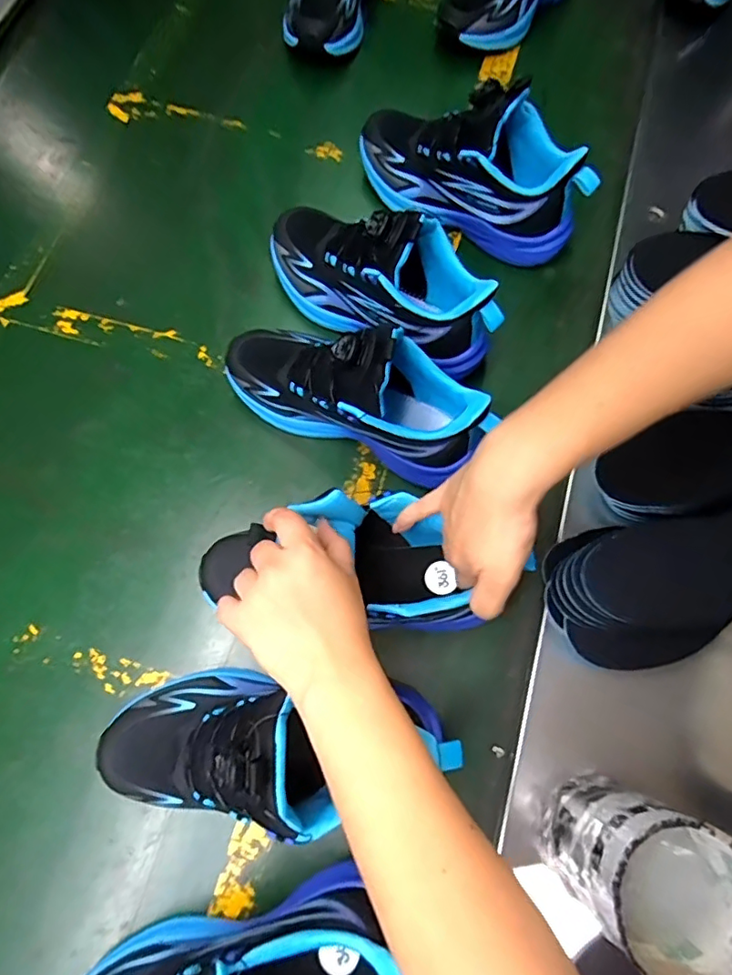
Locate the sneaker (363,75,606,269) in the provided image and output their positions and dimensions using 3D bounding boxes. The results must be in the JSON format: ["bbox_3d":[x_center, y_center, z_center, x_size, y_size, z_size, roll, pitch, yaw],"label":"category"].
[{"bbox_3d":[0.104,-0.325,0.547,0.240,0.134,0.080,28,74,9],"label":"sneaker"}]

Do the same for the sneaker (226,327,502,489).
[{"bbox_3d":[-0.011,-0.084,0.460,0.236,0.133,0.086,30,74,9],"label":"sneaker"}]

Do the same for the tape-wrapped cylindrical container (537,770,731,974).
[{"bbox_3d":[0.169,0.236,0.340,0.084,0.113,0.079,0,76,-2],"label":"tape-wrapped cylindrical container"}]

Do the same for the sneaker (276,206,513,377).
[{"bbox_3d":[0.010,-0.194,0.504,0.240,0.128,0.087,35,75,11],"label":"sneaker"}]

